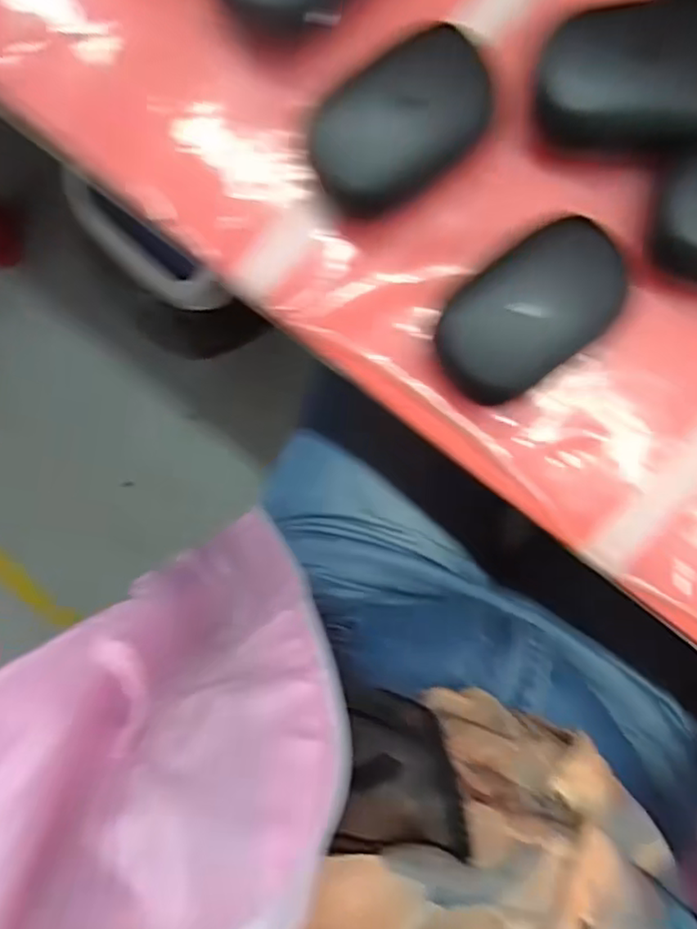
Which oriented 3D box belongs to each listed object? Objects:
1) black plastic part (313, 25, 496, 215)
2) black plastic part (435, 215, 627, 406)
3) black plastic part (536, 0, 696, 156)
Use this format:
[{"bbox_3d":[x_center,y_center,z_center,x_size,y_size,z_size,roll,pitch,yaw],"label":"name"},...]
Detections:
[{"bbox_3d":[0.021,-0.144,0.268,0.077,0.034,0.046,-35,89,4],"label":"black plastic part"},{"bbox_3d":[0.076,-0.065,0.273,0.080,0.025,0.051,-39,89,4],"label":"black plastic part"},{"bbox_3d":[0.119,-0.160,0.263,0.076,0.018,0.055,-5,91,4],"label":"black plastic part"}]

